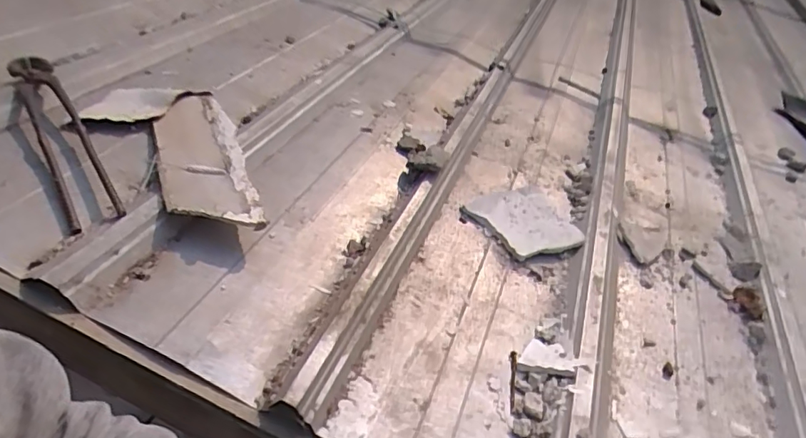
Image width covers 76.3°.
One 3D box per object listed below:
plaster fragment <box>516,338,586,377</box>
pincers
[{"bbox_3d":[0.170,0.160,0.591,0.072,0.006,0.049,8,40,9],"label":"plaster fragment"},{"bbox_3d":[-0.405,-0.096,0.611,0.055,0.020,0.275,-24,66,-28],"label":"pincers"}]

